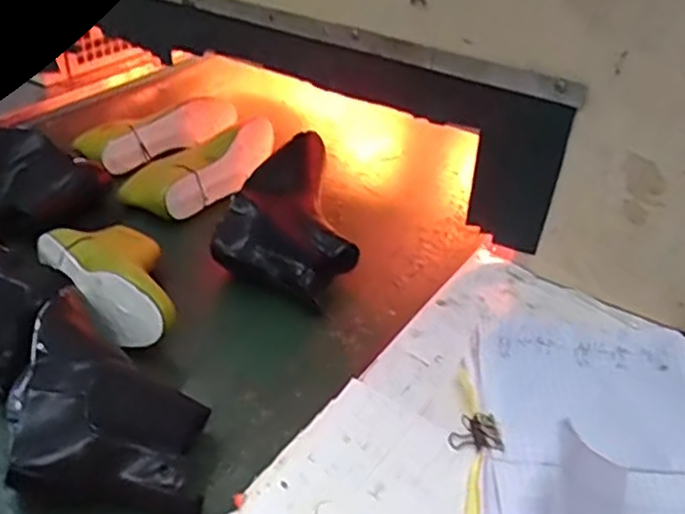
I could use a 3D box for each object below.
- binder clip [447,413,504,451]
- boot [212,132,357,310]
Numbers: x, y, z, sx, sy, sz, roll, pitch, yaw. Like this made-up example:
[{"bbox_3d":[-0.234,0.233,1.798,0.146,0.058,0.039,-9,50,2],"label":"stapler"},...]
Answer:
[{"bbox_3d":[0.115,0.147,0.578,0.044,0.020,0.032,9,36,9],"label":"binder clip"},{"bbox_3d":[-0.042,-0.048,0.821,0.148,0.101,0.211,22,40,25],"label":"boot"}]

